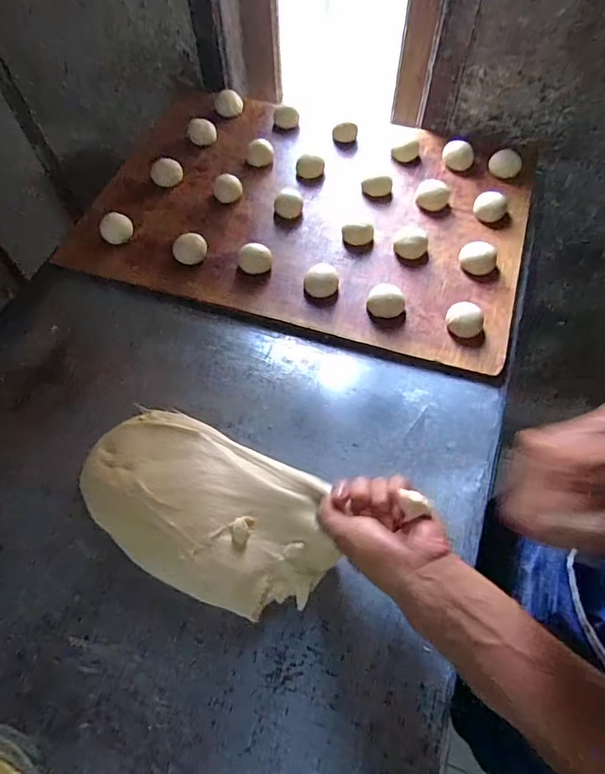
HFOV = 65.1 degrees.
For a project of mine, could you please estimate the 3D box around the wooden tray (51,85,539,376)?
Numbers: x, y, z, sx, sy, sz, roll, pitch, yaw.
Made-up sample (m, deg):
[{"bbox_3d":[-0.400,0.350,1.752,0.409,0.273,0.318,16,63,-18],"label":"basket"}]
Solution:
[{"bbox_3d":[0.009,-0.283,0.676,0.601,0.025,0.426,17,64,12],"label":"wooden tray"}]

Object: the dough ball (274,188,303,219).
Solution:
[{"bbox_3d":[-0.020,-0.261,0.667,0.039,0.022,0.043,-6,61,0],"label":"dough ball"}]

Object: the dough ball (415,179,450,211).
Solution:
[{"bbox_3d":[0.181,-0.270,0.664,0.042,0.024,0.035,31,67,18],"label":"dough ball"}]

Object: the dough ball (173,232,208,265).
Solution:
[{"bbox_3d":[-0.150,-0.183,0.632,0.041,0.021,0.048,-36,65,-15],"label":"dough ball"}]

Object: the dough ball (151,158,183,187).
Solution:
[{"bbox_3d":[-0.202,-0.319,0.704,0.044,0.018,0.047,-1,61,2],"label":"dough ball"}]

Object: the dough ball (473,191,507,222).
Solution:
[{"bbox_3d":[0.257,-0.247,0.649,0.042,0.028,0.034,21,64,14],"label":"dough ball"}]

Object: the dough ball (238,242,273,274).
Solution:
[{"bbox_3d":[-0.061,-0.166,0.617,0.042,0.027,0.036,-11,61,-3],"label":"dough ball"}]

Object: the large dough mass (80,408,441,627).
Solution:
[{"bbox_3d":[-0.096,0.111,0.455,0.263,0.042,0.145,21,64,14],"label":"large dough mass"}]

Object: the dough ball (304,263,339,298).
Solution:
[{"bbox_3d":[0.025,-0.136,0.596,0.040,0.020,0.040,-1,61,2],"label":"dough ball"}]

